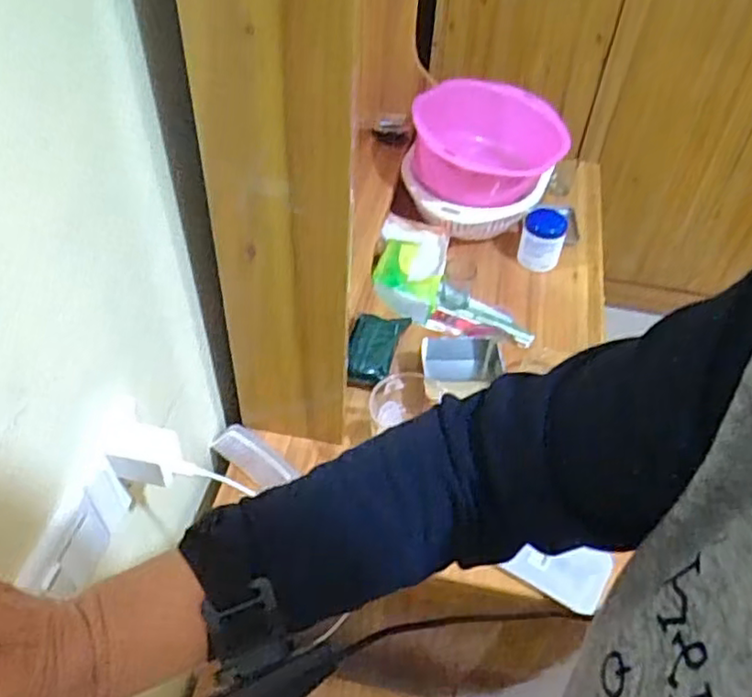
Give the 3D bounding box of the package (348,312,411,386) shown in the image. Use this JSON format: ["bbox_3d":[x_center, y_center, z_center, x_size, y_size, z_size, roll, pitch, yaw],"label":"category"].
[{"bbox_3d":[-0.003,-0.004,0.878,0.060,0.034,0.114,15,49,11],"label":"package"}]

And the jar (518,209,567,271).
[{"bbox_3d":[0.290,-0.191,1.169,0.074,0.084,0.073,1,48,-2],"label":"jar"}]

